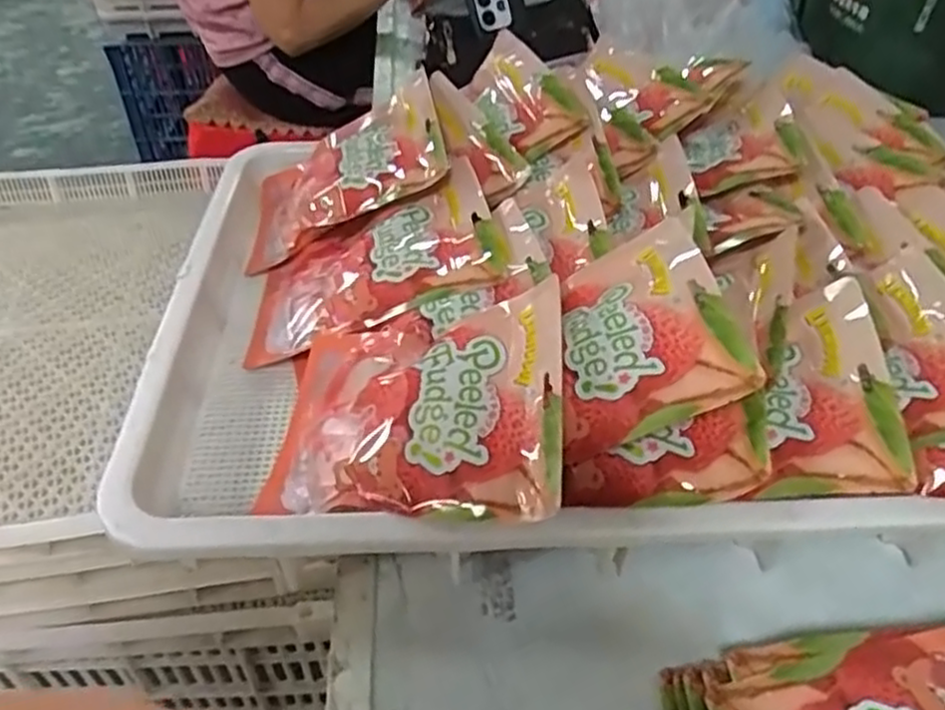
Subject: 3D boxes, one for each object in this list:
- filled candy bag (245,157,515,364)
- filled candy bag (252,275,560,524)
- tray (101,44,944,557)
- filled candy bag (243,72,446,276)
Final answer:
[{"bbox_3d":[-0.083,-0.070,0.608,0.215,0.040,0.158,-24,44,9],"label":"filled candy bag"},{"bbox_3d":[-0.043,0.034,0.472,0.207,0.026,0.149,-10,53,28],"label":"filled candy bag"},{"bbox_3d":[0.101,-0.066,0.590,0.669,0.141,0.482,-1,44,-3],"label":"tray"},{"bbox_3d":[-0.121,-0.165,0.679,0.207,0.032,0.136,-27,48,18],"label":"filled candy bag"}]

